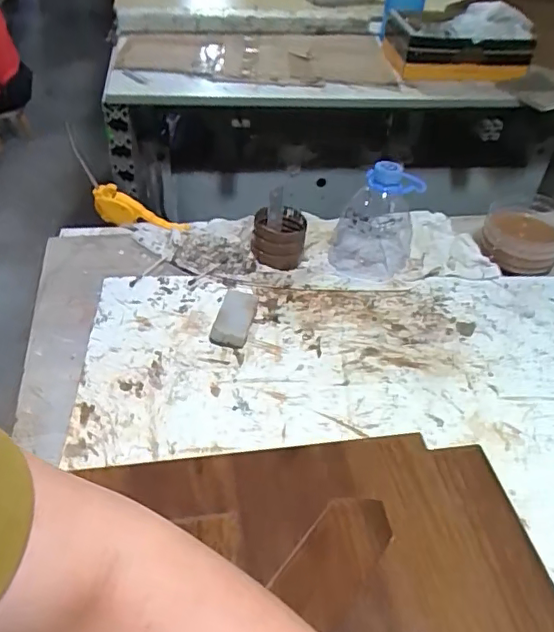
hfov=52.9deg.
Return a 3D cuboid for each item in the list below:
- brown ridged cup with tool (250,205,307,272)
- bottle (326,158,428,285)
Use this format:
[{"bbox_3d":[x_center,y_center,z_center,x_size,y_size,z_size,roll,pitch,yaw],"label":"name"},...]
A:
[{"bbox_3d":[0.002,-0.095,0.683,0.062,0.055,0.065,6,43,1],"label":"brown ridged cup with tool"},{"bbox_3d":[0.118,-0.116,0.663,0.094,0.125,0.090,13,44,8],"label":"bottle"}]

